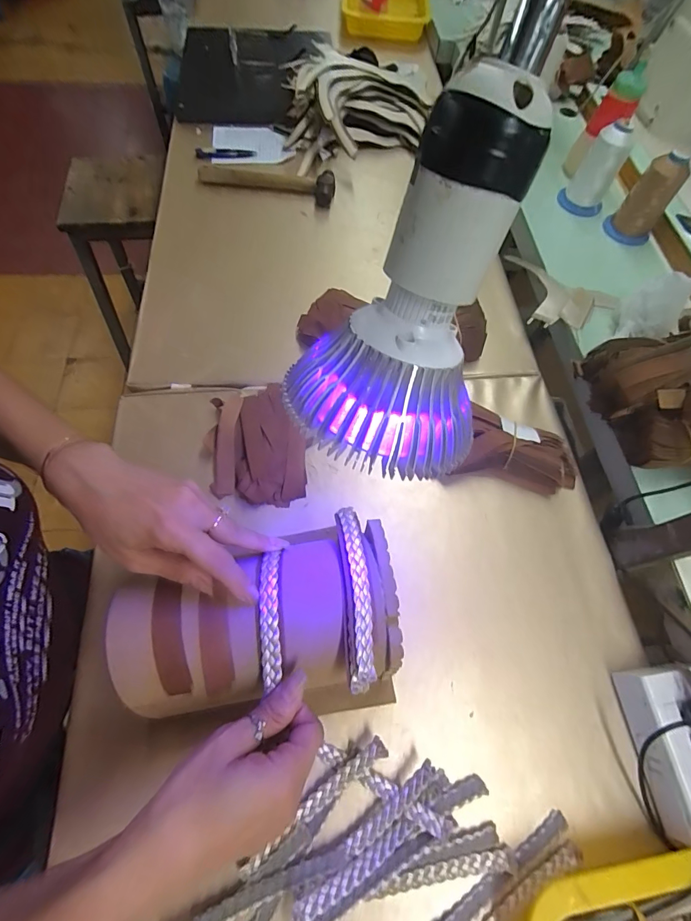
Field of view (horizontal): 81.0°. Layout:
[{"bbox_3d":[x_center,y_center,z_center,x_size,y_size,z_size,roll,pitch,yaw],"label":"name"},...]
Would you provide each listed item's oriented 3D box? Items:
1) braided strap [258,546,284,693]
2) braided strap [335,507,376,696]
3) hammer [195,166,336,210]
[{"bbox_3d":[-0.053,0.111,0.285,0.014,0.016,0.087,-3,73,-6],"label":"braided strap"},{"bbox_3d":[0.008,0.094,0.299,0.017,0.027,0.132,-3,66,-6],"label":"braided strap"},{"bbox_3d":[-0.123,-0.450,0.652,0.210,0.028,0.060,10,65,1],"label":"hammer"}]

